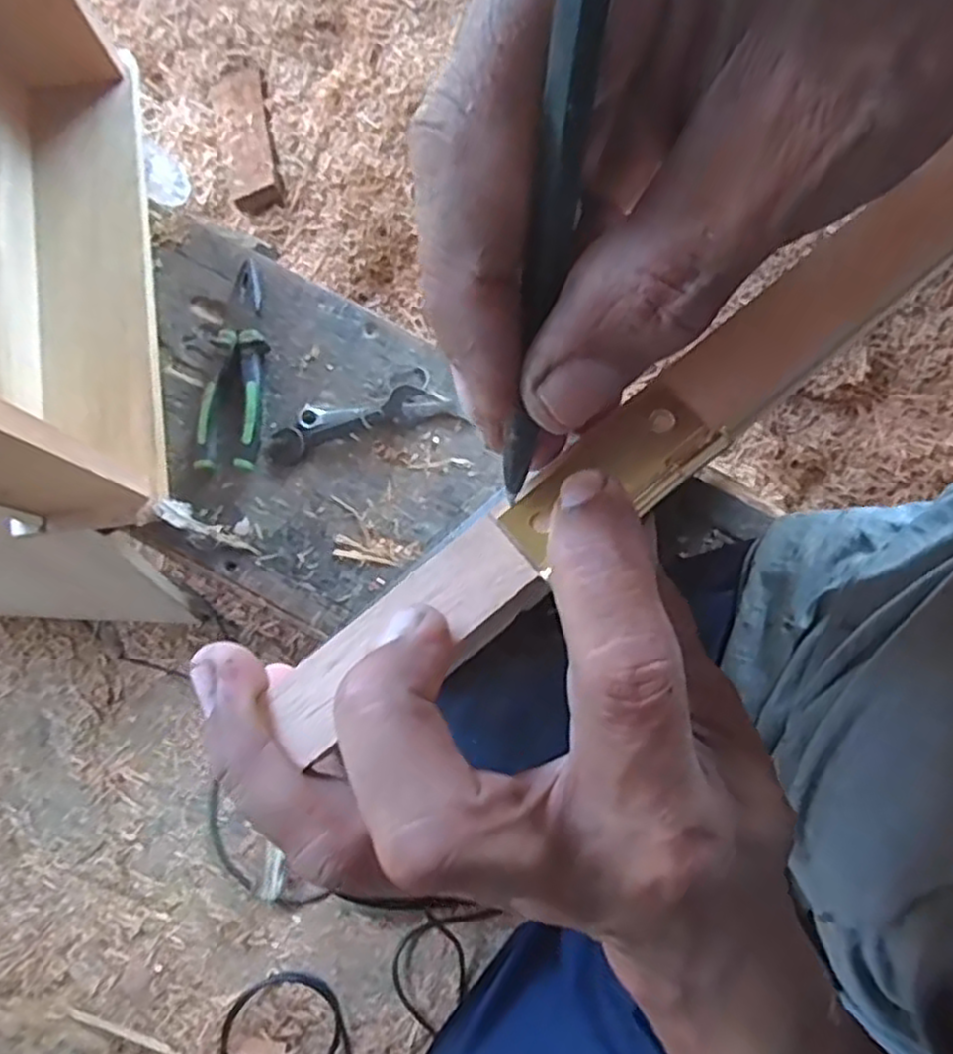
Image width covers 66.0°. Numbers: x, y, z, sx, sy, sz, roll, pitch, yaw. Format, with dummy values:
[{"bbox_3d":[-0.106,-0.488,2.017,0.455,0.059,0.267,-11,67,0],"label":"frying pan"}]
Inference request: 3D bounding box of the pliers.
[{"bbox_3d":[-0.187,-0.129,0.584,0.050,0.015,0.171,8,81,3],"label":"pliers"}]

